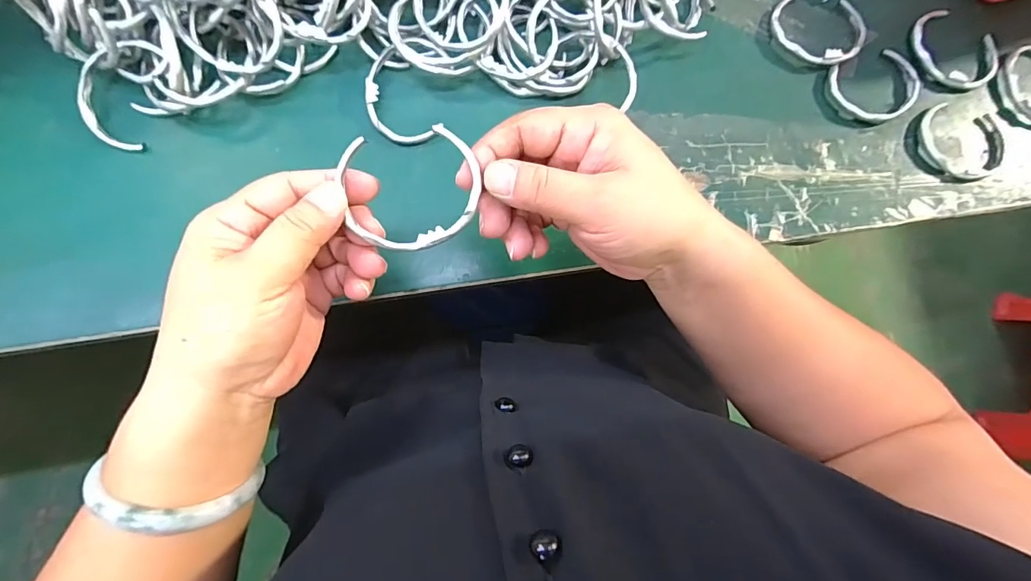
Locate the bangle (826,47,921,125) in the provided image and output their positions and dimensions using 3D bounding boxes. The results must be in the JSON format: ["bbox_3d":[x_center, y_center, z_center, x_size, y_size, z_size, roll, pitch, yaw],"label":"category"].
[{"bbox_3d":[0.261,-0.146,0.332,0.063,0.008,0.049,-19,86,-7],"label":"bangle"}]

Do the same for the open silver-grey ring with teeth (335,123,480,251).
[{"bbox_3d":[-0.048,-0.046,0.212,0.063,0.004,0.054,-9,94,3],"label":"open silver-grey ring with teeth"}]

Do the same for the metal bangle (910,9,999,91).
[{"bbox_3d":[0.326,-0.178,0.339,0.057,0.011,0.066,-36,88,-8],"label":"metal bangle"}]

